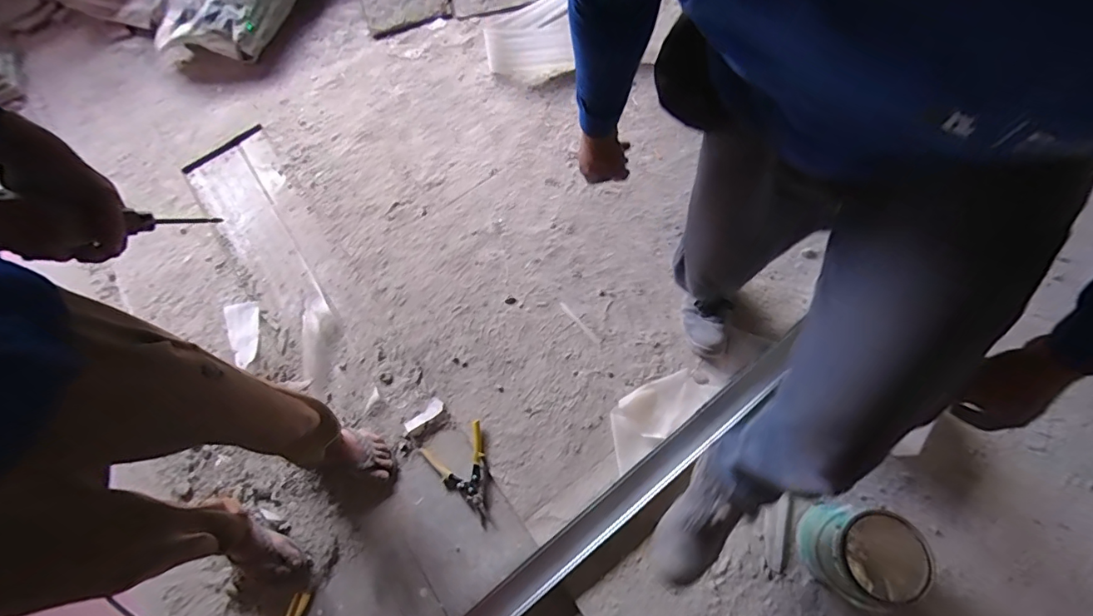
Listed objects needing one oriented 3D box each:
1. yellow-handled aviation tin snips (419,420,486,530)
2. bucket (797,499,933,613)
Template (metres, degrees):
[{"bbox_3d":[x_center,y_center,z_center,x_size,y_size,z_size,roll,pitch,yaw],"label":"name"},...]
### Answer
[{"bbox_3d":[-0.177,0.376,1.152,0.147,0.036,0.227,-41,74,-12],"label":"yellow-handled aviation tin snips"},{"bbox_3d":[0.605,0.478,0.945,0.154,0.175,0.165,-2,69,4],"label":"bucket"}]

